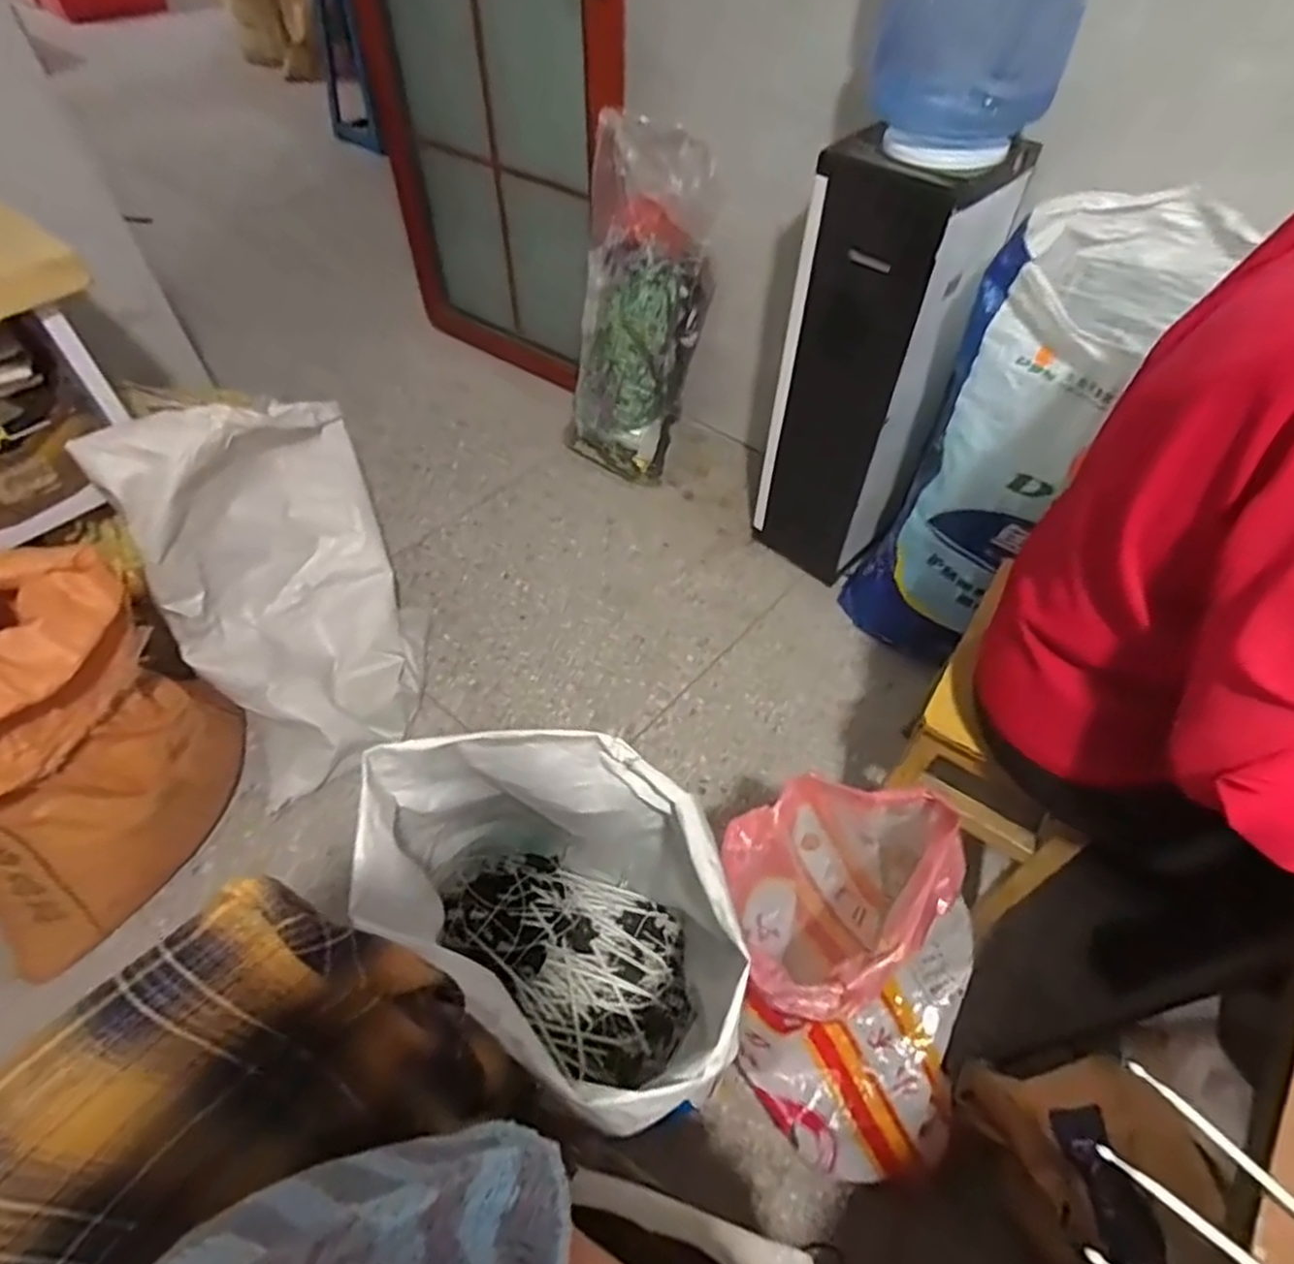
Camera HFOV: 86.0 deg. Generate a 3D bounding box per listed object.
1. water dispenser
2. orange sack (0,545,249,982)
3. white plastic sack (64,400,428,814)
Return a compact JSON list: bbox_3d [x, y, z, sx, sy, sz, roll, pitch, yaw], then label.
[{"bbox_3d":[0.418,-0.481,1.349,0.272,0.775,0.238,37,60,24],"label":"water dispenser"},{"bbox_3d":[-0.820,0.167,0.948,0.392,0.547,0.292,-26,57,-20],"label":"orange sack"},{"bbox_3d":[-0.628,-0.099,1.222,0.368,0.574,0.503,-26,57,-20],"label":"white plastic sack"}]

